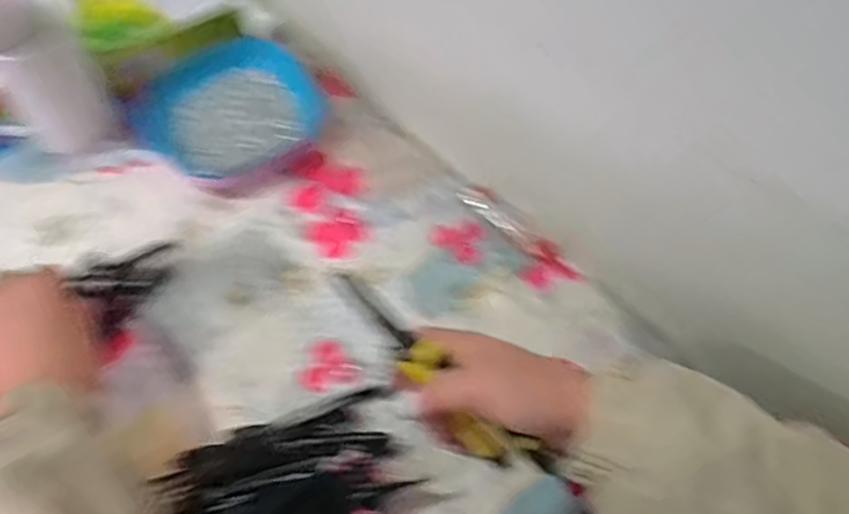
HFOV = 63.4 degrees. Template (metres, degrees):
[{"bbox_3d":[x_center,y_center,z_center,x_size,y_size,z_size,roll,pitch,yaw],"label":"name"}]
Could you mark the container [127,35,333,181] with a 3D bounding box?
[{"bbox_3d":[-0.175,-0.131,0.612,0.153,0.038,0.128,-27,63,-18],"label":"container"}]

